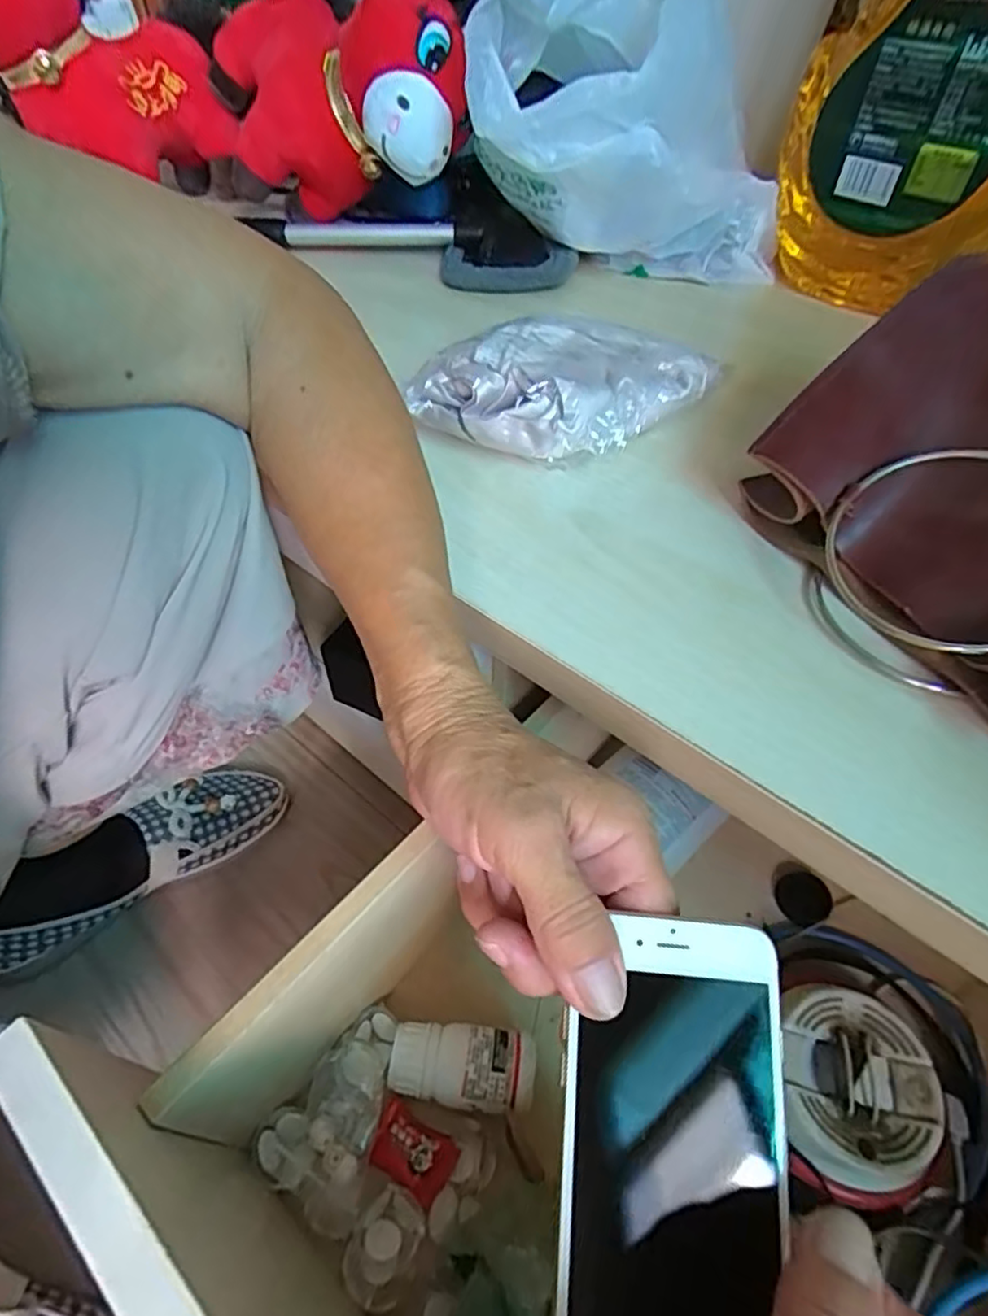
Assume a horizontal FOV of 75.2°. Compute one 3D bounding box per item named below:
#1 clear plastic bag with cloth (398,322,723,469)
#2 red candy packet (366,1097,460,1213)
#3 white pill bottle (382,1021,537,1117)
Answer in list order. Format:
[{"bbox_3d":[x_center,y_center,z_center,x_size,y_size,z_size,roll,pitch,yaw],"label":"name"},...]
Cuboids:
[{"bbox_3d":[0.043,-0.158,0.375,0.135,0.051,0.124,22,51,17],"label":"clear plastic bag with cloth"},{"bbox_3d":[-0.042,0.250,0.325,0.043,0.009,0.028,26,54,17],"label":"red candy packet"},{"bbox_3d":[-0.017,0.217,0.340,0.074,0.034,0.035,5,49,3],"label":"white pill bottle"}]

